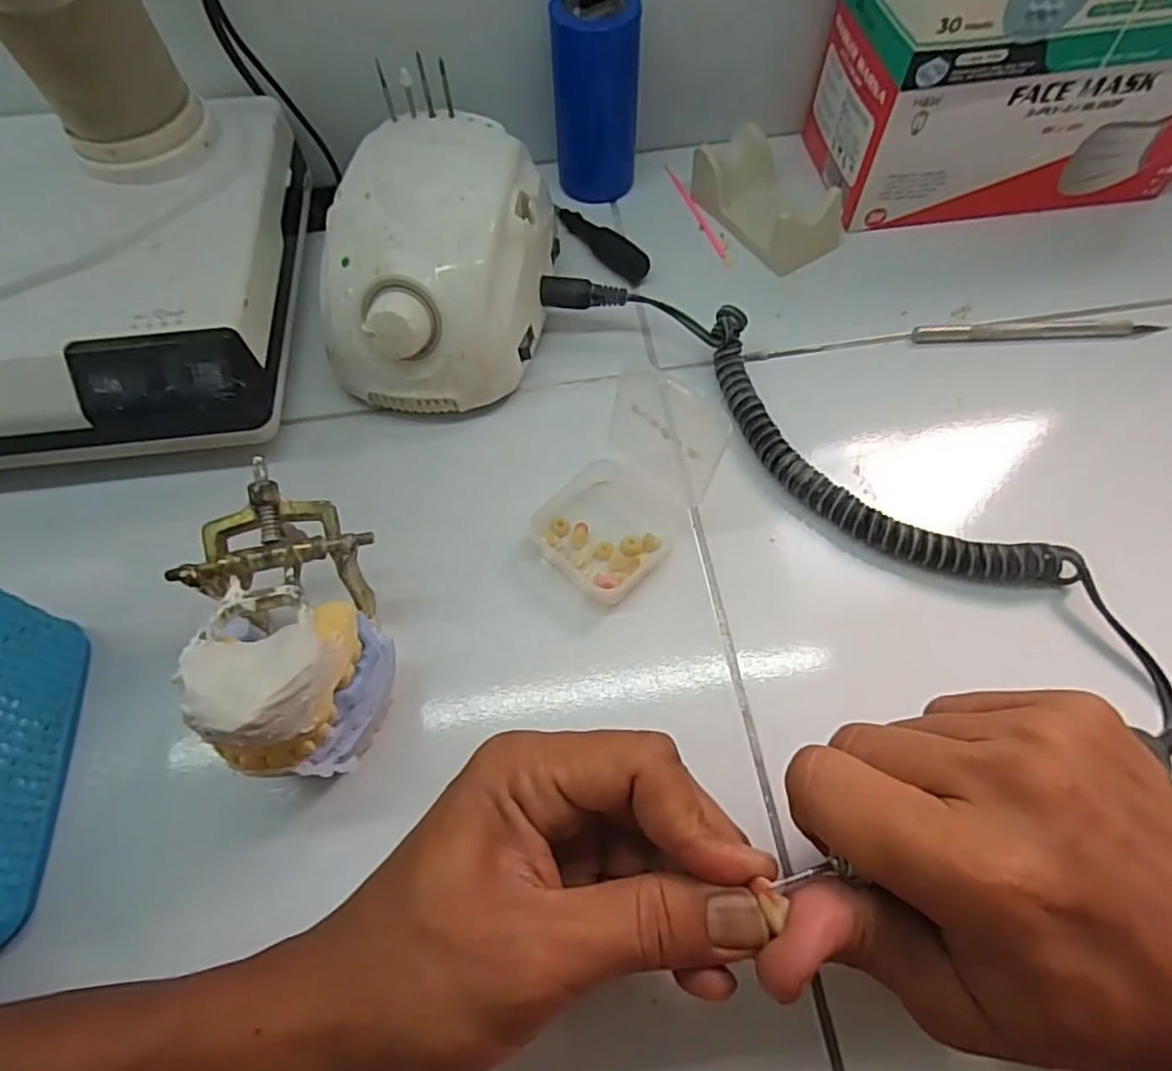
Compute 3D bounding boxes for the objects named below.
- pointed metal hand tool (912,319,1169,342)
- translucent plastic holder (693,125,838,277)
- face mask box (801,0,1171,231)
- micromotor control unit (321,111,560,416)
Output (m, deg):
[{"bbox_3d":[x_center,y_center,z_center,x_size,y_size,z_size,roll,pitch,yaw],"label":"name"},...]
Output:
[{"bbox_3d":[0.249,-0.114,0.368,0.130,0.008,0.012,-2,62,1],"label":"pointed metal hand tool"},{"bbox_3d":[0.111,-0.205,0.409,0.049,0.034,0.096,-29,65,-13],"label":"translucent plastic holder"},{"bbox_3d":[0.250,-0.254,0.397,0.208,0.083,0.095,-4,62,0],"label":"face mask box"},{"bbox_3d":[-0.072,-0.137,0.344,0.096,0.084,0.138,11,63,8],"label":"micromotor control unit"}]

